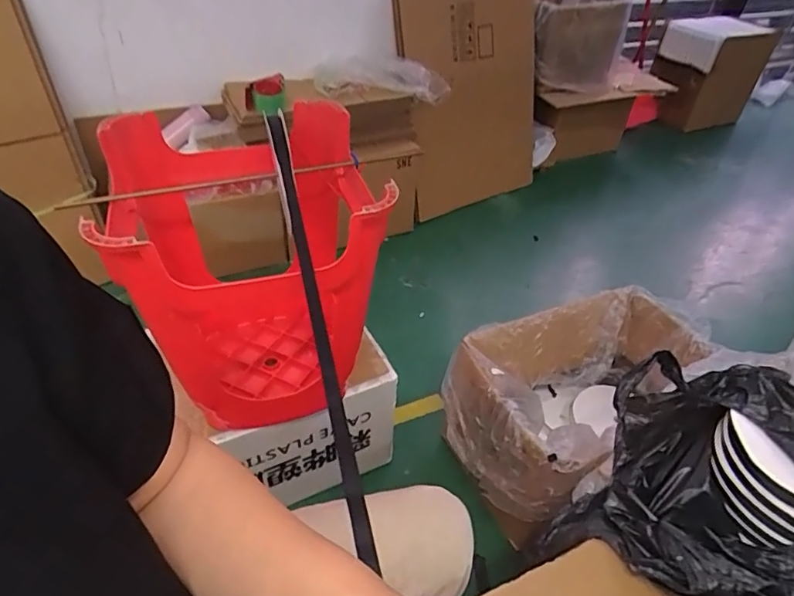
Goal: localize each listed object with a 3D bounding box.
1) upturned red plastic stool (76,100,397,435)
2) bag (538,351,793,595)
[{"bbox_3d":[-0.225,-0.026,0.858,0.362,0.448,0.390,-11,43,-17],"label":"upturned red plastic stool"},{"bbox_3d":[0.409,0.227,0.608,0.342,0.165,0.311,28,46,25],"label":"bag"}]

